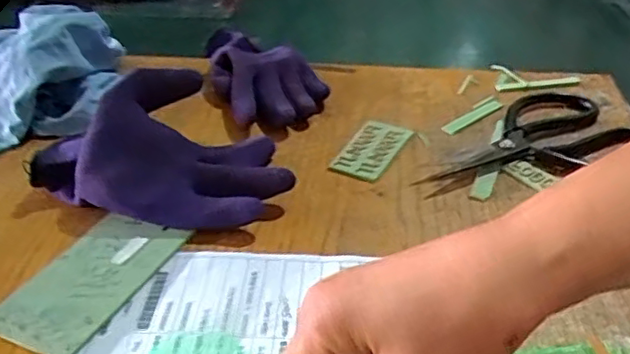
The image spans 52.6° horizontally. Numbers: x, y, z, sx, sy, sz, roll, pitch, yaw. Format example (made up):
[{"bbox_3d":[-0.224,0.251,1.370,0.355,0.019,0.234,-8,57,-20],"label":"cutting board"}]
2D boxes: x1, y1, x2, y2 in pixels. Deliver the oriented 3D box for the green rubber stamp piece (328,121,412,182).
[{"bbox_3d":[0.045,-0.022,0.510,0.042,0.006,0.076,16,40,22],"label":"green rubber stamp piece"}]

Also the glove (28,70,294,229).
[{"bbox_3d":[-0.109,-0.020,0.454,0.173,0.072,0.099,1,36,3],"label":"glove"}]

